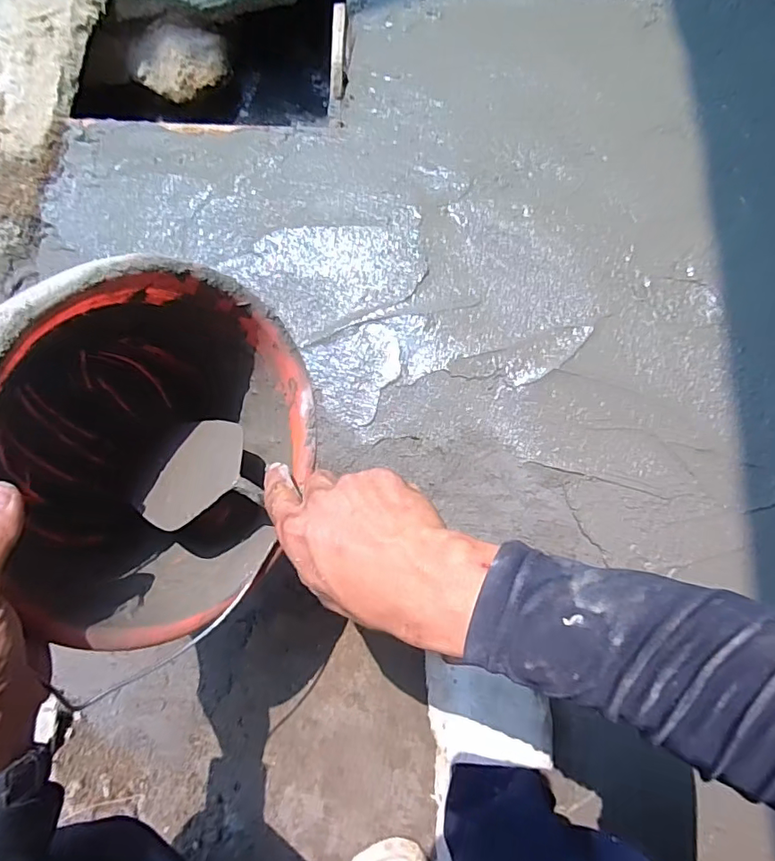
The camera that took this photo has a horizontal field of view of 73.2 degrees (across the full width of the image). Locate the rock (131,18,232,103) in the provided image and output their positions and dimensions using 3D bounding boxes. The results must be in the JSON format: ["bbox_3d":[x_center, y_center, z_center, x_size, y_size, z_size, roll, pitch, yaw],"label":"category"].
[{"bbox_3d":[-0.355,-0.625,0.886,0.158,0.057,0.096,-5,80,0],"label":"rock"}]

